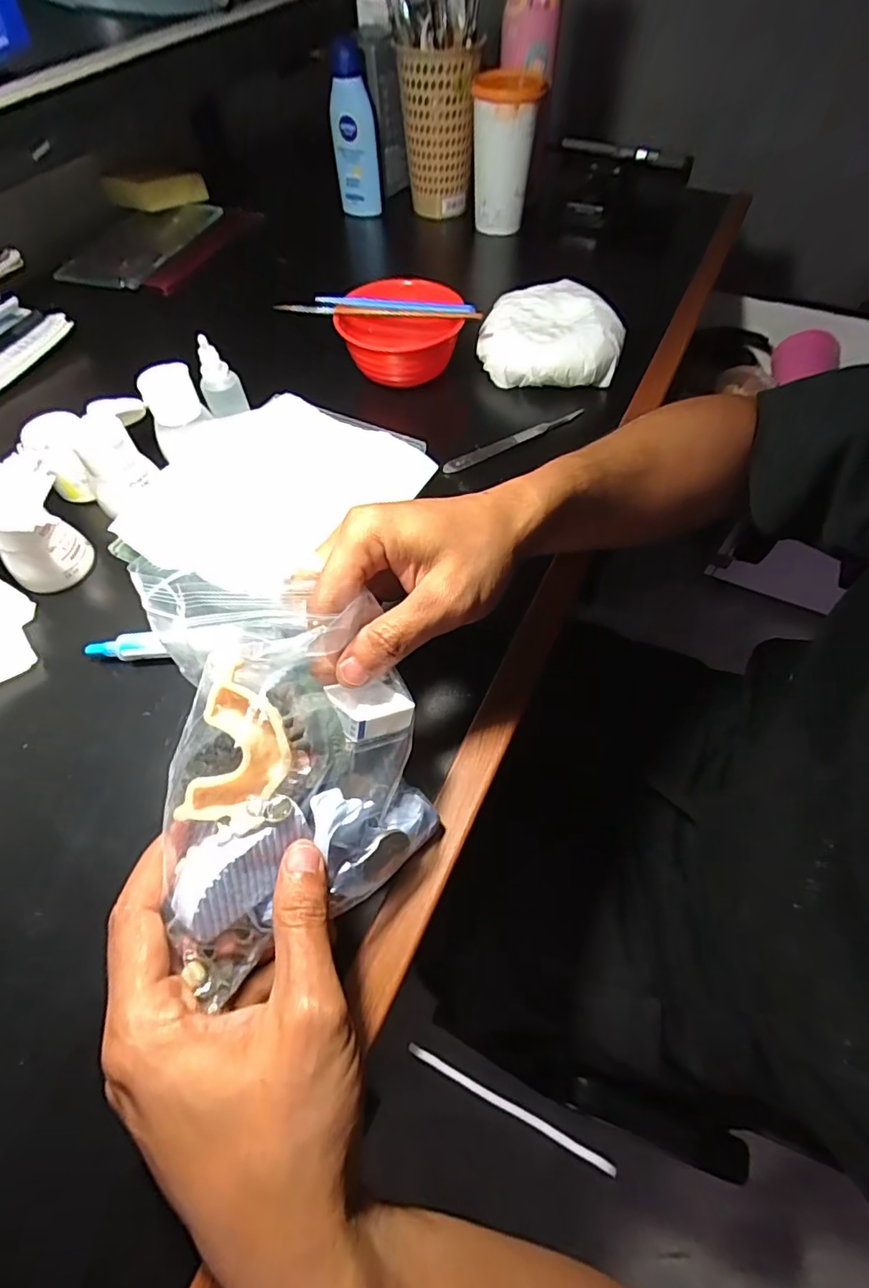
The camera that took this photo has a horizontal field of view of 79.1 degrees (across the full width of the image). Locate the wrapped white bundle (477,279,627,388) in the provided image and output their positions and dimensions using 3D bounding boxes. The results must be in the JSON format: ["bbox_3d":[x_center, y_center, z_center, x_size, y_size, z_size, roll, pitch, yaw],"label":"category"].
[{"bbox_3d":[0.105,-0.280,0.474,0.125,0.043,0.105,7,59,5],"label":"wrapped white bundle"}]

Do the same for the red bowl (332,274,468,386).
[{"bbox_3d":[-0.029,-0.271,0.461,0.102,0.047,0.098,0,59,0],"label":"red bowl"}]

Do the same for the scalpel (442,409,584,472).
[{"bbox_3d":[0.066,-0.169,0.433,0.131,0.010,0.008,-26,62,-15],"label":"scalpel"}]

